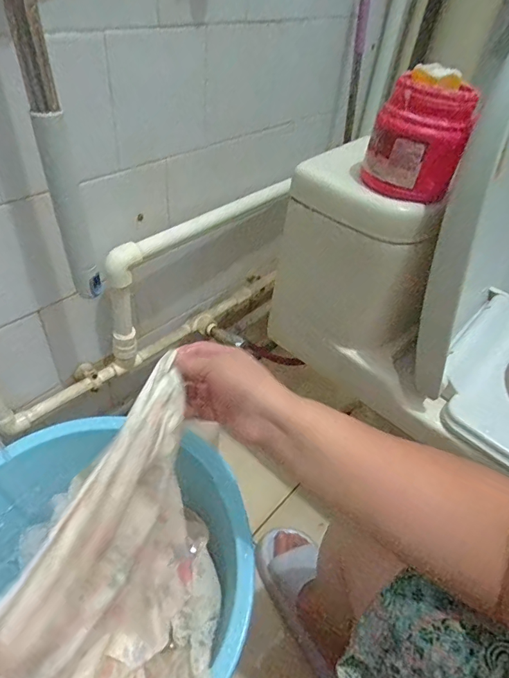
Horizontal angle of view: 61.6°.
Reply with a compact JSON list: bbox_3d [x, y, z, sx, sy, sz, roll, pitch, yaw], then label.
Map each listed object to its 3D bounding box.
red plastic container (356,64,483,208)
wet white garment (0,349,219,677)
[{"bbox_3d":[0.174,-0.220,0.457,0.094,0.113,0.097,16,44,10],"label":"red plastic container"},{"bbox_3d":[-0.098,0.231,0.358,0.157,0.244,0.286,25,46,17],"label":"wet white garment"}]

